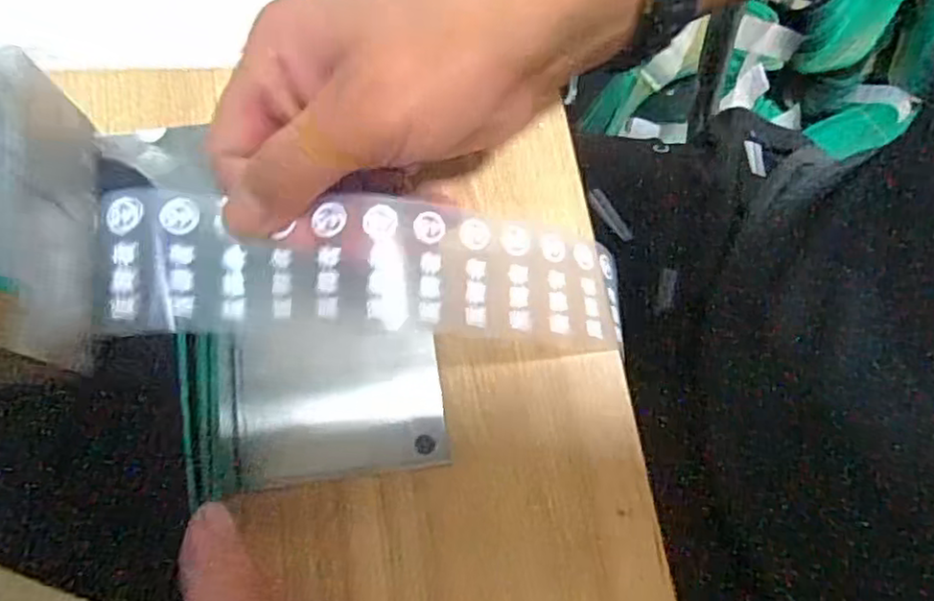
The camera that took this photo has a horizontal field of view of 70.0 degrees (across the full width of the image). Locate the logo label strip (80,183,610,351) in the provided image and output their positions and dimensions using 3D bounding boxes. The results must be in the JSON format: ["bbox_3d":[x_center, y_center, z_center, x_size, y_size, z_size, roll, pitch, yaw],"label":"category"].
[{"bbox_3d":[-0.024,-0.009,0.224,0.176,0.026,0.043,3,73,-16],"label":"logo label strip"}]

